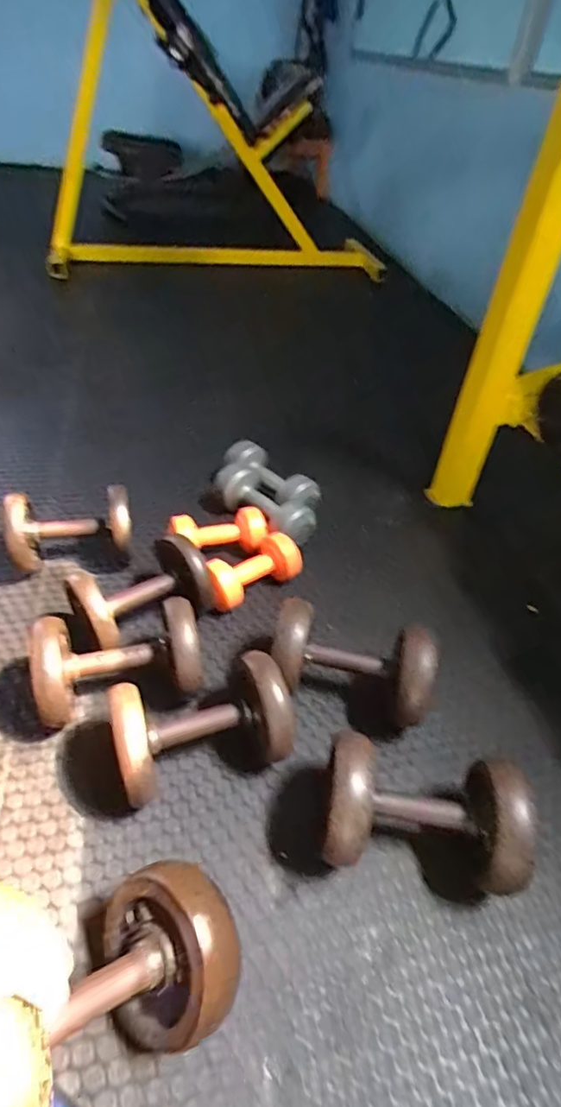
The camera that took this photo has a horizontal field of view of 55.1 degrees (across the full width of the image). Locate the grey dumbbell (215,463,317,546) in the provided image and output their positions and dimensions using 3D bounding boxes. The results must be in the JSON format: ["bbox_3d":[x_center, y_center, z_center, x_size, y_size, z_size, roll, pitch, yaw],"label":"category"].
[{"bbox_3d":[-0.041,-0.100,1.042,0.086,0.066,0.224,-31,55,-33],"label":"grey dumbbell"}]

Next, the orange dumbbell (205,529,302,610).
[{"bbox_3d":[-0.044,0.029,0.929,0.179,0.070,0.076,-25,51,-28],"label":"orange dumbbell"}]

